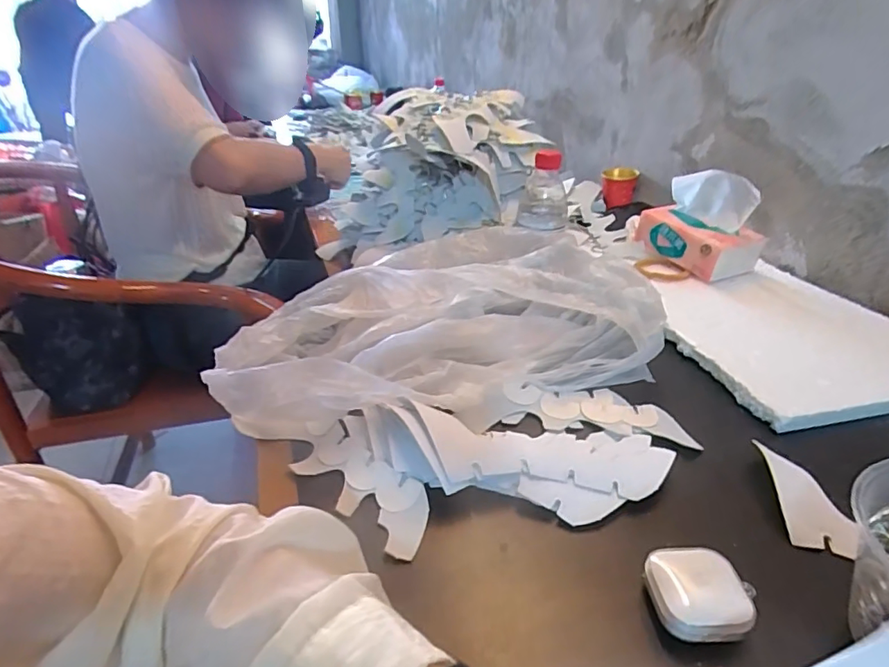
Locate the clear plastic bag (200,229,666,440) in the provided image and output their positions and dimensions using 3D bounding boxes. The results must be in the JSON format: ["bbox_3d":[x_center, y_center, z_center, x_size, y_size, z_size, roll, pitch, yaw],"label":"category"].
[{"bbox_3d":[-0.018,-0.017,0.543,0.414,0.082,0.259,-10,32,-17],"label":"clear plastic bag"}]

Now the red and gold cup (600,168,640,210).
[{"bbox_3d":[0.319,-0.268,0.969,0.059,0.061,0.055,8,31,14],"label":"red and gold cup"}]

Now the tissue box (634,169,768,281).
[{"bbox_3d":[0.350,-0.147,0.720,0.096,0.121,0.139,-15,33,-24],"label":"tissue box"}]

